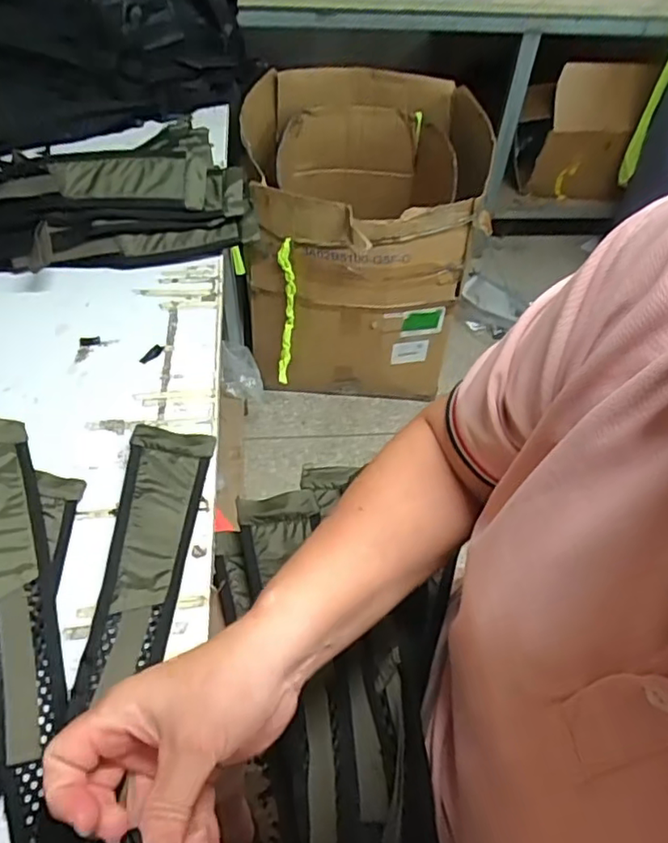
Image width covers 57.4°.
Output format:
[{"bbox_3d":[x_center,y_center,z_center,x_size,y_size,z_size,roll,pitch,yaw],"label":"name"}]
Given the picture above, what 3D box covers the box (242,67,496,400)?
[{"bbox_3d":[0.081,-0.501,1.655,0.603,0.576,0.778,0,51,-4],"label":"box"}]

